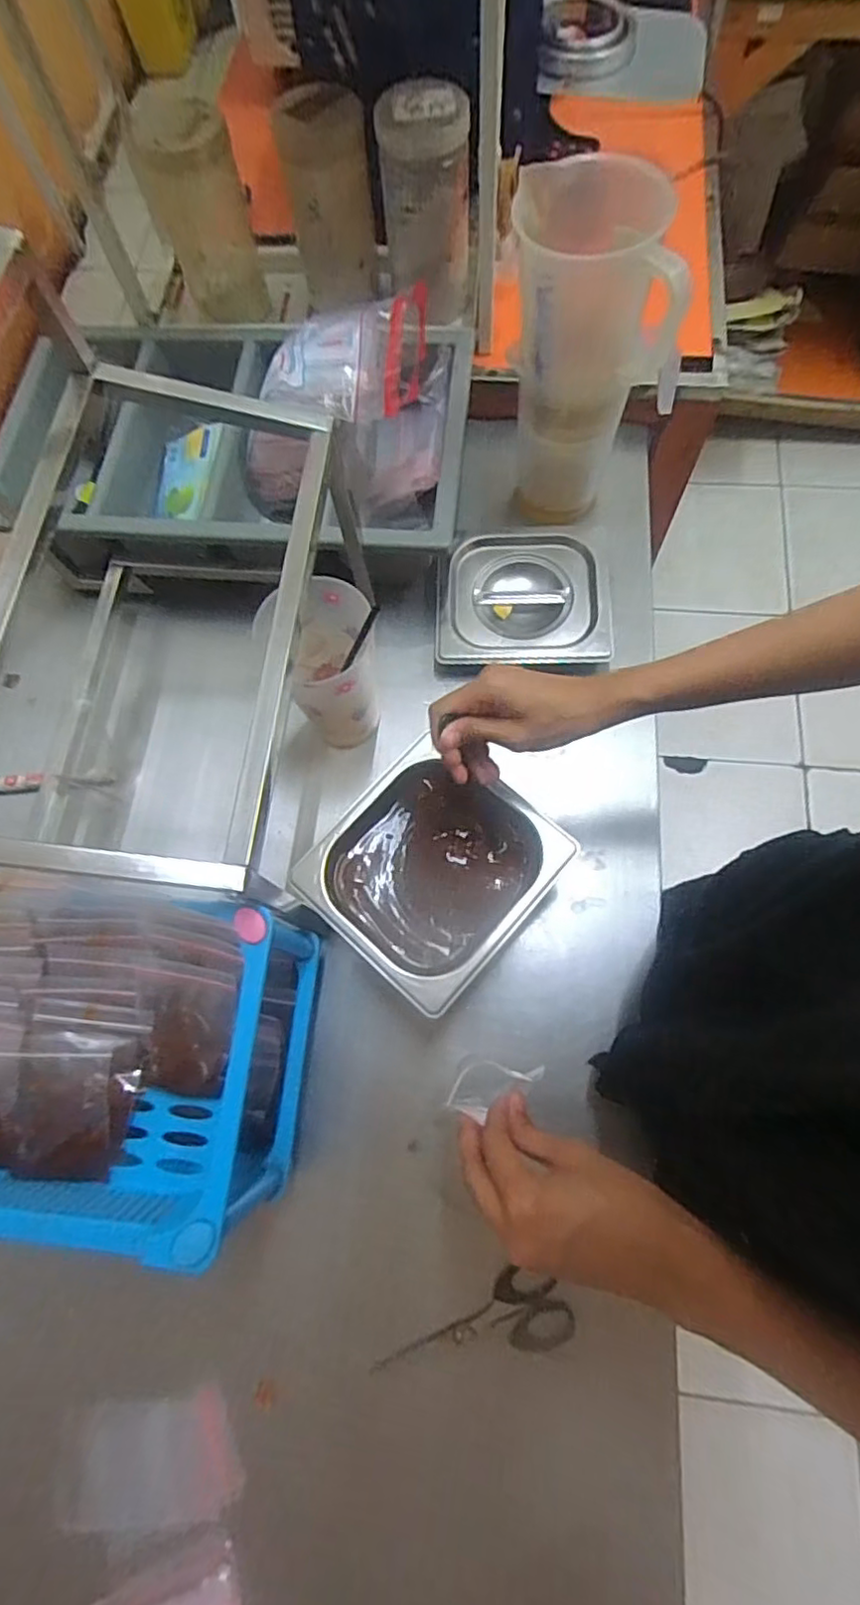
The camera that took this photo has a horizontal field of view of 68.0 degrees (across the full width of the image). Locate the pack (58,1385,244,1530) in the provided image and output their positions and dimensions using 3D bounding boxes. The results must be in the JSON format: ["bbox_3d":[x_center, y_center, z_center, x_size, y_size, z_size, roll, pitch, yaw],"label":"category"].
[{"bbox_3d":[-0.204,0.483,0.470,0.124,0.013,0.071,-6,72,0],"label":"pack"}]

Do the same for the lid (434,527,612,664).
[{"bbox_3d":[0.097,-0.218,0.664,0.176,0.030,0.167,4,72,3],"label":"lid"}]

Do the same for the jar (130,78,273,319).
[{"bbox_3d":[-0.241,-0.628,0.675,0.089,0.192,0.076,-13,72,-2],"label":"jar"}]

